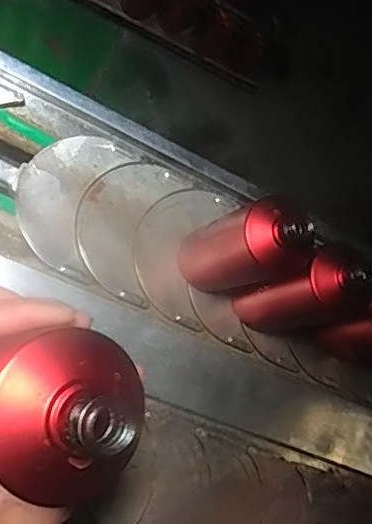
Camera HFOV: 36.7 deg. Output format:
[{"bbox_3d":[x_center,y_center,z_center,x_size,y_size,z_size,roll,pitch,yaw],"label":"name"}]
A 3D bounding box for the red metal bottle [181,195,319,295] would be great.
[{"bbox_3d":[0.065,-0.016,0.637,0.071,0.213,0.064,16,68,-26],"label":"red metal bottle"}]

